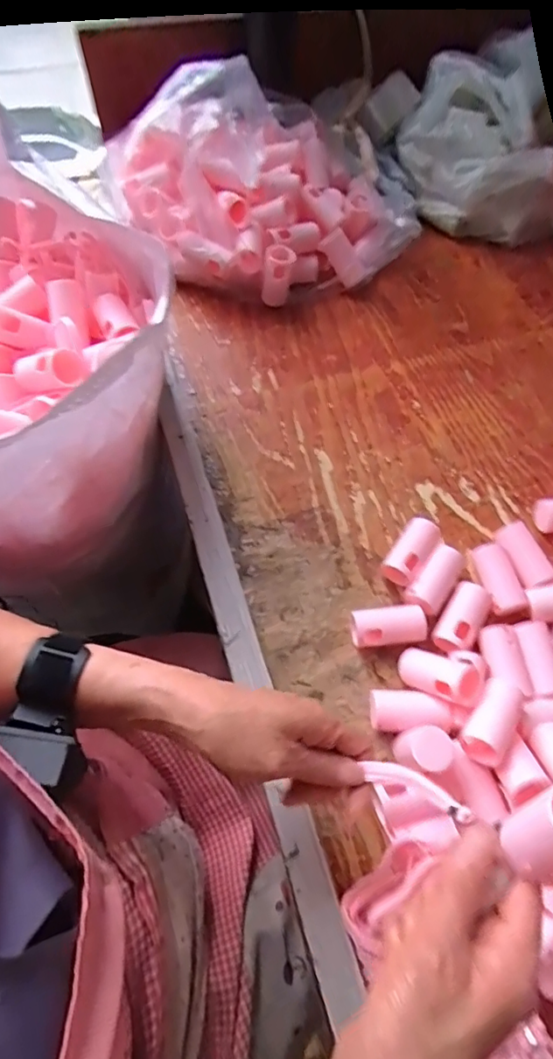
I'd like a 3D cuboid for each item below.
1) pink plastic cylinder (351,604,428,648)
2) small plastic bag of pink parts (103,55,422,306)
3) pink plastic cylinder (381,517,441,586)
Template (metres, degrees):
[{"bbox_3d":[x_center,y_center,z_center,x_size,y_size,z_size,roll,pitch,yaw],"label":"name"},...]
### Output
[{"bbox_3d":[0.098,0.085,0.466,0.065,0.023,0.031,-5,64,-6],"label":"pink plastic cylinder"},{"bbox_3d":[-0.017,-0.418,0.622,0.356,0.176,0.231,7,64,0],"label":"small plastic bag of pink parts"},{"bbox_3d":[0.129,0.019,0.500,0.033,0.032,0.062,36,67,13],"label":"pink plastic cylinder"}]

